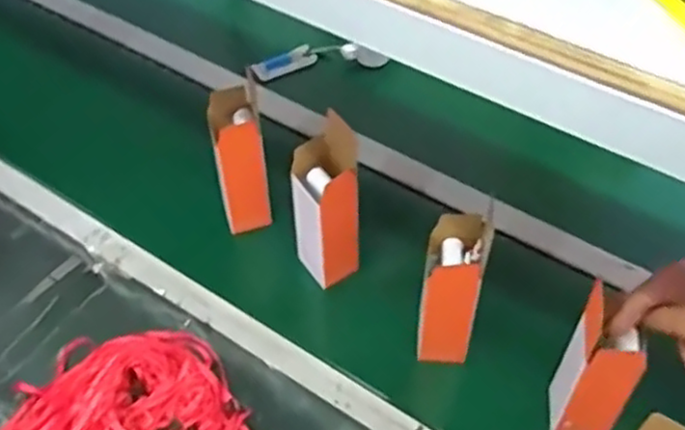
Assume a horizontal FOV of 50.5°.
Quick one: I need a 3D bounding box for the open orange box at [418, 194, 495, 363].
[{"bbox_3d":[0.122,0.078,0.809,0.063,0.198,0.094,9,51,7],"label":"open orange box"}]

